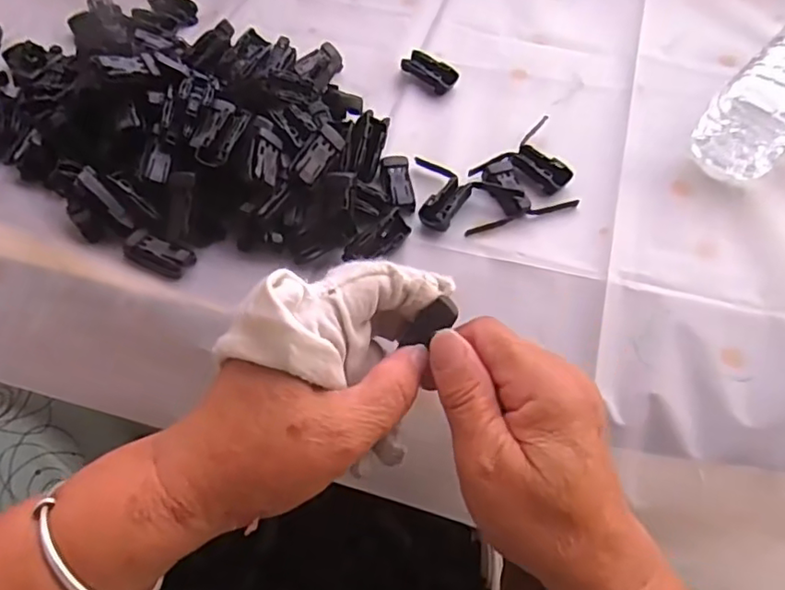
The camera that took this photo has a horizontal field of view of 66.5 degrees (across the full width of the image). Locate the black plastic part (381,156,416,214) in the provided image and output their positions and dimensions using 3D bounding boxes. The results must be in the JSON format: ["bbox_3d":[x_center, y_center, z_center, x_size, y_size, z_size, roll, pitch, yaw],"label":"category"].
[{"bbox_3d":[0.005,-0.078,0.421,0.019,0.008,0.047,-7,57,-5],"label":"black plastic part"}]

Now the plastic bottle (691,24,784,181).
[{"bbox_3d":[0.294,-0.156,0.447,0.063,0.058,0.180,38,64,22],"label":"plastic bottle"}]

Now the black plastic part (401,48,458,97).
[{"bbox_3d":[0.031,-0.183,0.492,0.044,0.014,0.024,33,63,20],"label":"black plastic part"}]

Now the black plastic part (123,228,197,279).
[{"bbox_3d":[-0.151,-0.026,0.387,0.048,0.010,0.022,23,60,14],"label":"black plastic part"}]

